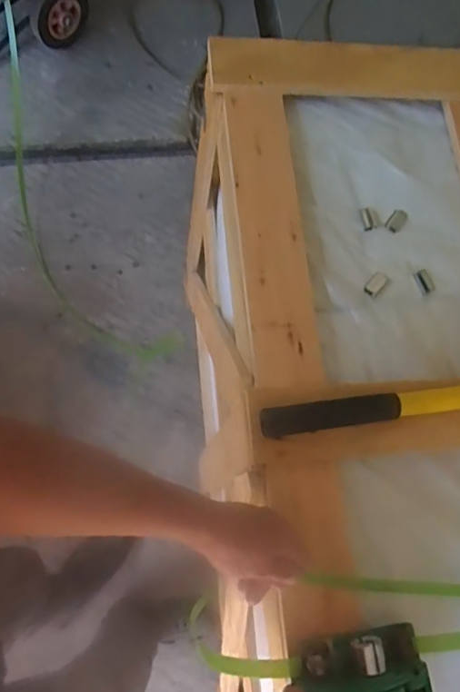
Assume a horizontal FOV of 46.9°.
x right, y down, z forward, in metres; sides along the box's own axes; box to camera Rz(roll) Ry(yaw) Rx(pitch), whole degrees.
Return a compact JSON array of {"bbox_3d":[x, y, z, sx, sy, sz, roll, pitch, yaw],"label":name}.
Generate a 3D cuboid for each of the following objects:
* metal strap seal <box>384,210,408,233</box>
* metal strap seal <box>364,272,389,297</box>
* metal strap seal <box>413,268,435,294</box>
[{"bbox_3d":[0.220,-0.166,0.699,0.020,0.004,0.036,38,74,7],"label":"metal strap seal"},{"bbox_3d":[0.183,-0.076,0.663,0.019,0.006,0.035,39,74,8],"label":"metal strap seal"},{"bbox_3d":[0.247,-0.082,0.678,0.021,0.005,0.030,-18,75,-9],"label":"metal strap seal"}]

